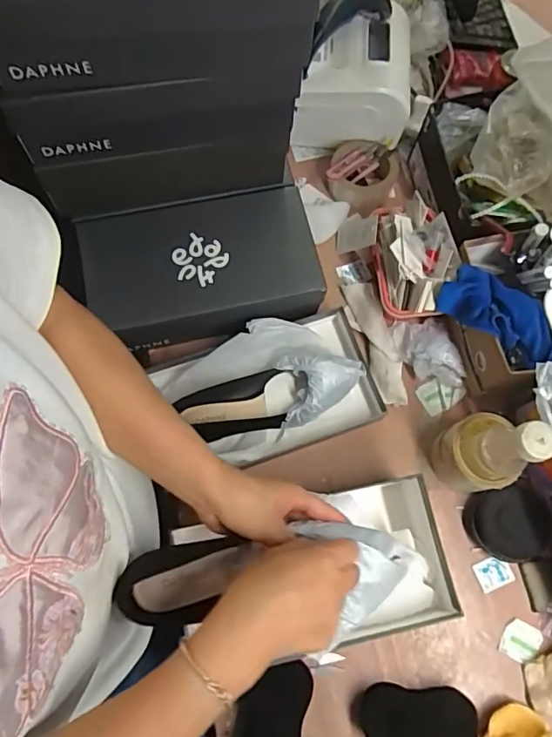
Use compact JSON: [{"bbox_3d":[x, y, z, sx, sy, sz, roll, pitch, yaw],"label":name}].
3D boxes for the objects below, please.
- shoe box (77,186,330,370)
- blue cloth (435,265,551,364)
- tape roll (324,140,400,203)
[{"bbox_3d":[-0.095,-0.124,0.709,0.287,0.097,0.170,-11,73,-6],"label":"shoe box"},{"bbox_3d":[0.280,-0.069,0.666,0.152,0.040,0.082,29,74,7],"label":"blue cloth"},{"bbox_3d":[0.129,-0.296,0.804,0.102,0.043,0.099,1,73,-2],"label":"tape roll"}]

